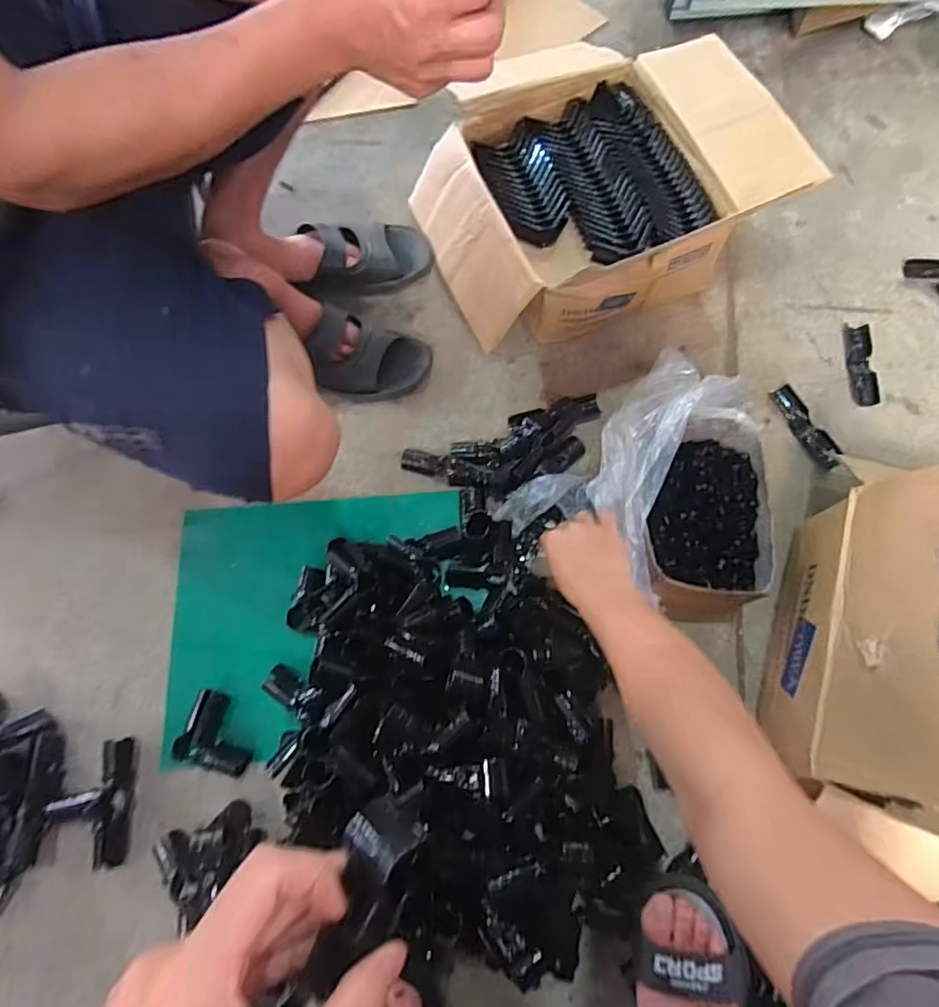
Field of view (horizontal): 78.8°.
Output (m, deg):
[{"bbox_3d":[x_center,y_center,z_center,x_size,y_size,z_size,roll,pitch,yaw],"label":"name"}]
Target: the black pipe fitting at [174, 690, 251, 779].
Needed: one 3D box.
[{"bbox_3d":[-0.289,0.265,0.662,0.085,0.046,0.081,0,72,0],"label":"black pipe fitting"}]

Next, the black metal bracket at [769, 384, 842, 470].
[{"bbox_3d":[0.457,-0.105,0.772,0.030,0.022,0.126,-26,73,-8],"label":"black metal bracket"}]

